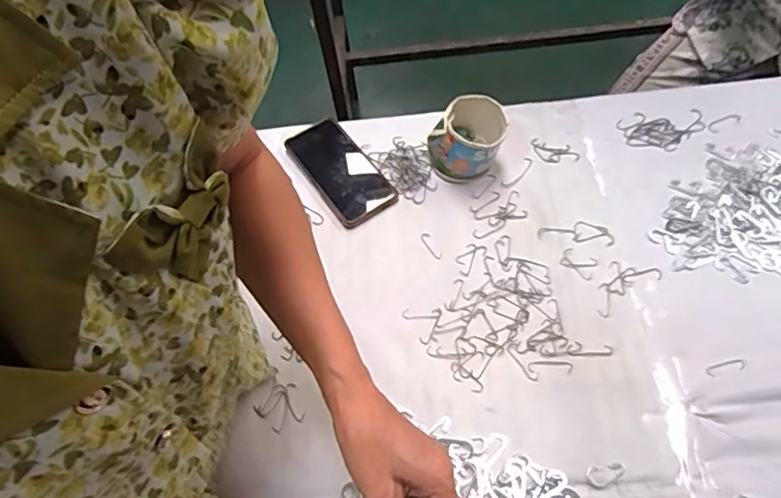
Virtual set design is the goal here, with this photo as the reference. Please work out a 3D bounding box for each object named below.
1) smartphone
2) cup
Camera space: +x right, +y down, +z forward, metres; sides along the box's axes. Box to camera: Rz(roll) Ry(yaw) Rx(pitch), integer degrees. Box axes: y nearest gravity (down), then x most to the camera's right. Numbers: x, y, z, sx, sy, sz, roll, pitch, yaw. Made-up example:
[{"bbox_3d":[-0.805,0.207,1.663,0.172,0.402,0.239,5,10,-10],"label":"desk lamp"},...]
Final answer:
[{"bbox_3d":[-0.068,-0.102,0.706,0.081,0.006,0.173,-33,62,-15],"label":"smartphone"},{"bbox_3d":[0.093,-0.133,0.665,0.089,0.076,0.078,14,61,12],"label":"cup"}]

